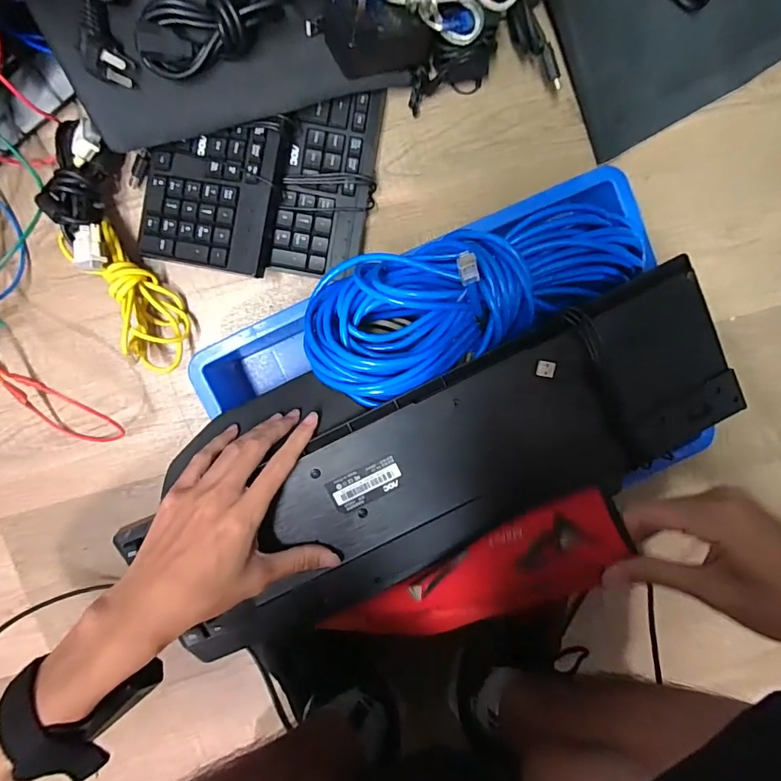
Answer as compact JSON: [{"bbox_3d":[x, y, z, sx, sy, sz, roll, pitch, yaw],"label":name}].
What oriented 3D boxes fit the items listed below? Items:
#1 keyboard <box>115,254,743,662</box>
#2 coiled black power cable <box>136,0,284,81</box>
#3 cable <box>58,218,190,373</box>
[{"bbox_3d":[0.049,0.062,0.352,0.470,0.018,0.139,-28,99,0],"label":"keyboard"},{"bbox_3d":[-0.127,-0.313,0.370,0.168,0.048,0.061,-23,99,0],"label":"coiled black power cable"},{"bbox_3d":[-0.259,-0.095,0.442,0.062,0.053,0.161,-33,99,2],"label":"cable"}]

